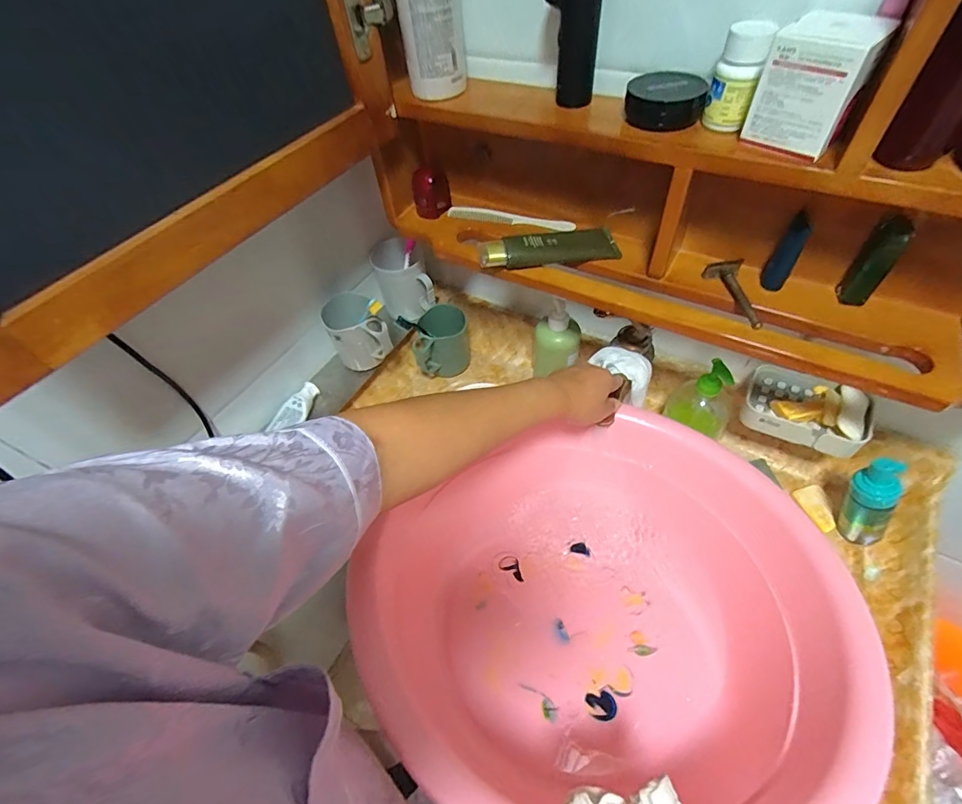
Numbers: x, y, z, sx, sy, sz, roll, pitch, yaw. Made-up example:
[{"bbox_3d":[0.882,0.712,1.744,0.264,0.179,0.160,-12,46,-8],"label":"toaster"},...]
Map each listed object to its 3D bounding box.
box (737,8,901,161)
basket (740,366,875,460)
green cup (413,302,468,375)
[{"bbox_3d":[0.264,-0.253,0.370,0.070,0.083,0.048,32,62,26],"label":"box"},{"bbox_3d":[0.422,0.007,0.598,0.138,0.045,0.091,26,60,23],"label":"basket"},{"bbox_3d":[-0.070,-0.109,0.818,0.105,0.088,0.078,-5,53,2],"label":"green cup"}]

